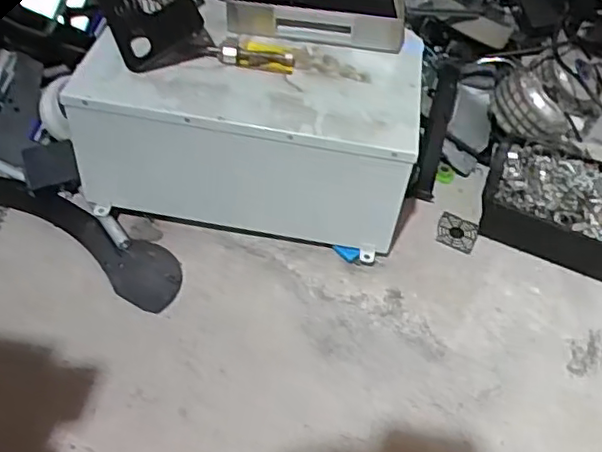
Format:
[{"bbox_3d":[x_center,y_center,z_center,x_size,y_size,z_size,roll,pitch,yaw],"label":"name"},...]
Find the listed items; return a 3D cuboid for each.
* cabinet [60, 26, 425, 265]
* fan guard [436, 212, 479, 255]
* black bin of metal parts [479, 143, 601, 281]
[{"bbox_3d":[-0.075,-0.124,0.917,0.445,0.232,0.206,8,48,4],"label":"cabinet"},{"bbox_3d":[0.235,0.010,0.957,0.059,0.004,0.058,23,57,17],"label":"fan guard"},{"bbox_3d":[0.402,-0.020,0.949,0.257,0.083,0.169,19,50,13],"label":"black bin of metal parts"}]

